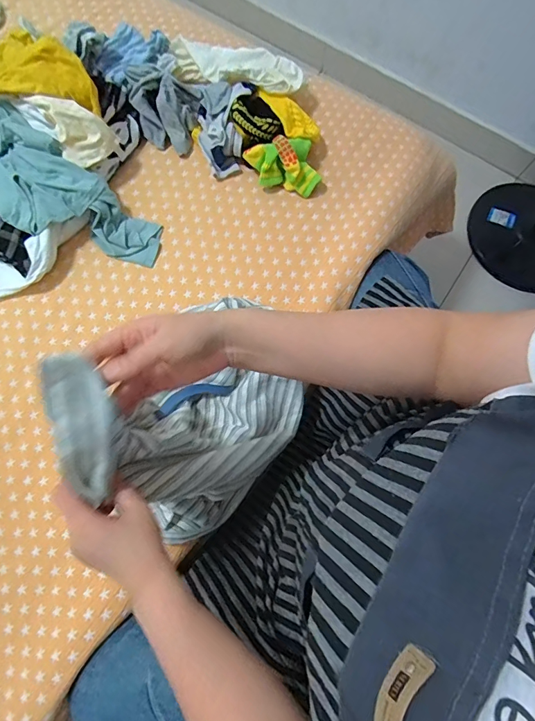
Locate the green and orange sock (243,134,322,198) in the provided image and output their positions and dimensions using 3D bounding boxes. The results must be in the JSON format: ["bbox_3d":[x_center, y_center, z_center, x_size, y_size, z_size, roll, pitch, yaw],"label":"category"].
[{"bbox_3d":[0.028,-0.351,0.712,0.138,0.070,0.073,15,74,3],"label":"green and orange sock"}]

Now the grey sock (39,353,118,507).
[{"bbox_3d":[-0.163,0.067,0.356,0.050,0.031,0.147,0,117,-2],"label":"grey sock"}]

